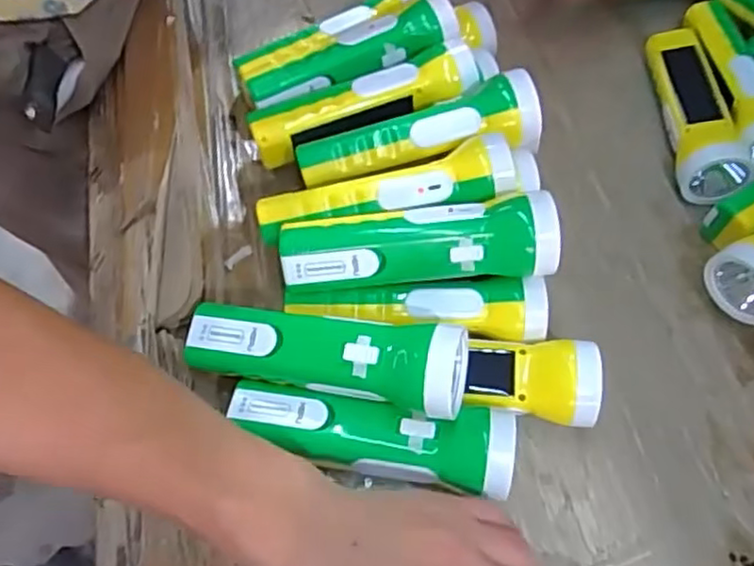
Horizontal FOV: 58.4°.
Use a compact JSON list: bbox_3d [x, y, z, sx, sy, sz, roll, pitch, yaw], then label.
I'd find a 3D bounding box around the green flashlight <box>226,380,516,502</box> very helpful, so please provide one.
[{"bbox_3d":[-0.004,0.090,0.398,0.164,0.042,0.046,11,58,3],"label":"green flashlight"}]

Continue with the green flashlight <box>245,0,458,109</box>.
[{"bbox_3d":[-0.017,-0.170,0.504,0.165,0.043,0.060,-21,62,-16],"label":"green flashlight"}]

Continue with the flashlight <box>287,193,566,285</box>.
[{"bbox_3d":[0.025,-0.023,0.417,0.168,0.043,0.052,-3,59,-6],"label":"flashlight"}]

